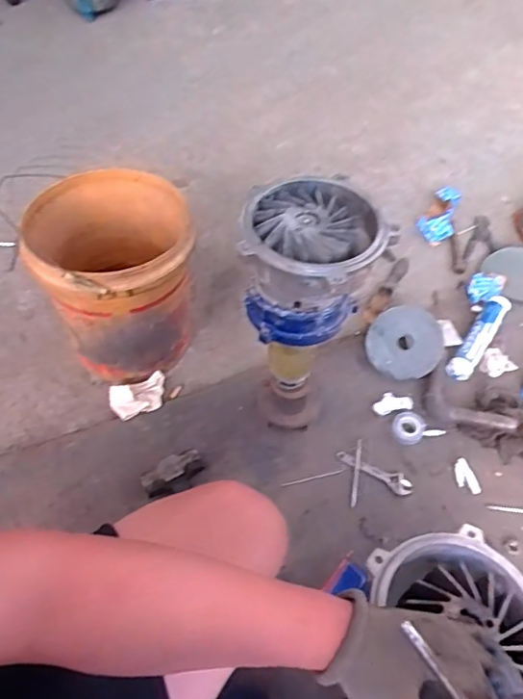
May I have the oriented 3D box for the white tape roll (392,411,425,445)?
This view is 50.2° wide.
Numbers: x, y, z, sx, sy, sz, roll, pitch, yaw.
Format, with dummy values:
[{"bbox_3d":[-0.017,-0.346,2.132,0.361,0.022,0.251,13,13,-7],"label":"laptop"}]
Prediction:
[{"bbox_3d":[0.293,0.156,1.109,0.062,0.013,0.066,1,55,-2],"label":"white tape roll"}]

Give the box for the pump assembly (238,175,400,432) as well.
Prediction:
[{"bbox_3d":[0.064,-0.028,0.946,0.198,0.484,0.181,1,55,-2],"label":"pump assembly"}]

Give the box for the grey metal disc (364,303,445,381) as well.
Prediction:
[{"bbox_3d":[0.306,-0.016,1.191,0.155,0.013,0.156,-4,76,16],"label":"grey metal disc"}]

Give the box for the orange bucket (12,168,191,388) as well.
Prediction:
[{"bbox_3d":[-0.285,-0.142,1.117,0.290,0.310,0.308,1,55,-2],"label":"orange bucket"}]

